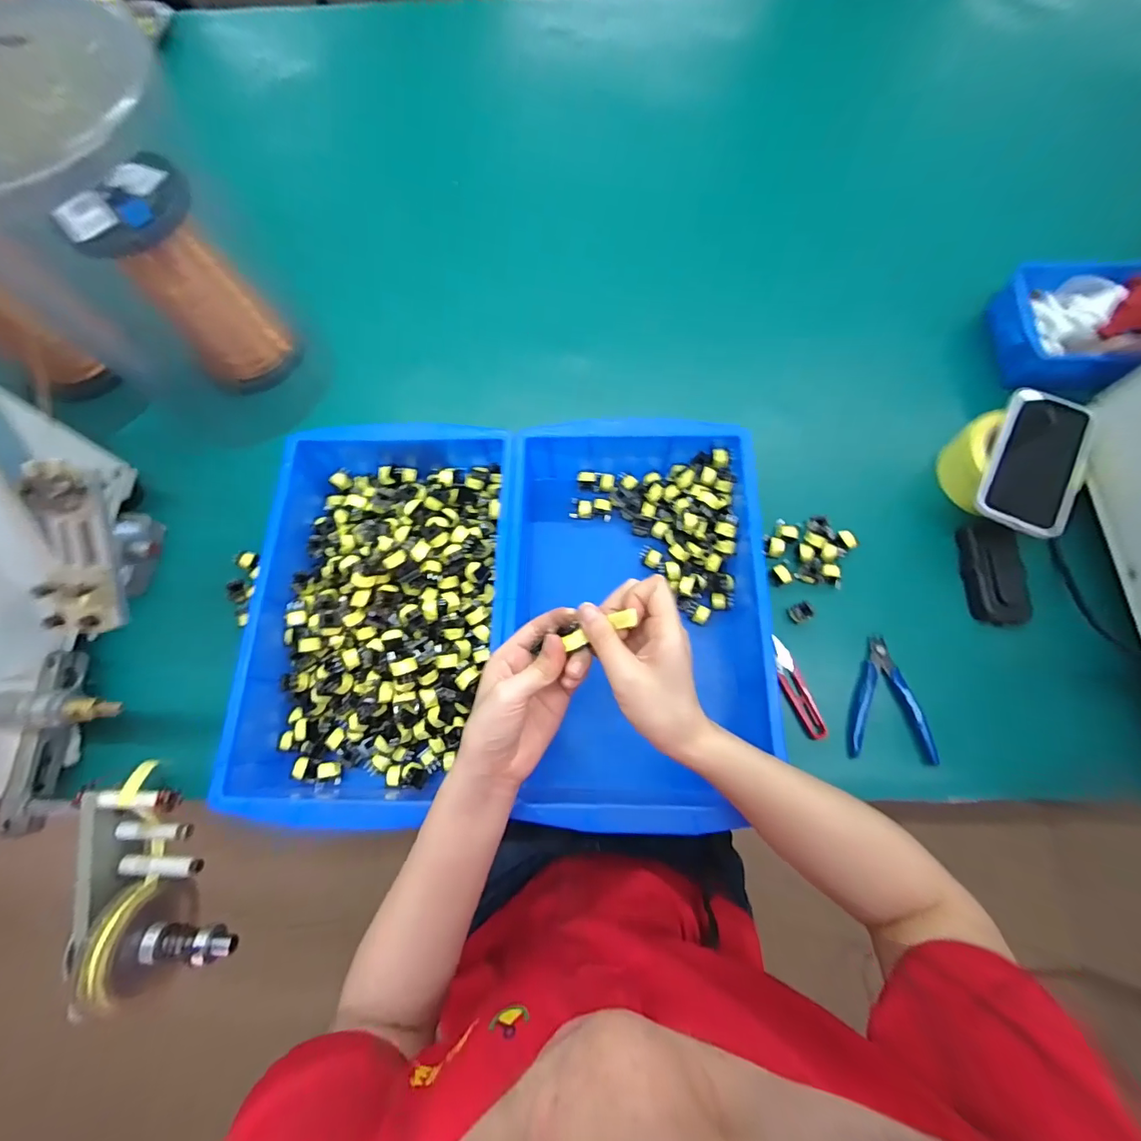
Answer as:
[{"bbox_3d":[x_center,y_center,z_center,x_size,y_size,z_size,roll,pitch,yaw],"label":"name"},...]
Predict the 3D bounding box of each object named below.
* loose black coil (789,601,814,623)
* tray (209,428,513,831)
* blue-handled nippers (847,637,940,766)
[{"bbox_3d":[0.238,0.043,0.511,0.022,0.011,0.018,-26,75,-5],"label":"loose black coil"},{"bbox_3d":[-0.186,0.035,0.479,0.226,0.079,0.381,5,74,4],"label":"tray"},{"bbox_3d":[0.313,0.126,0.489,0.078,0.014,0.114,3,74,3],"label":"blue-handled nippers"}]

